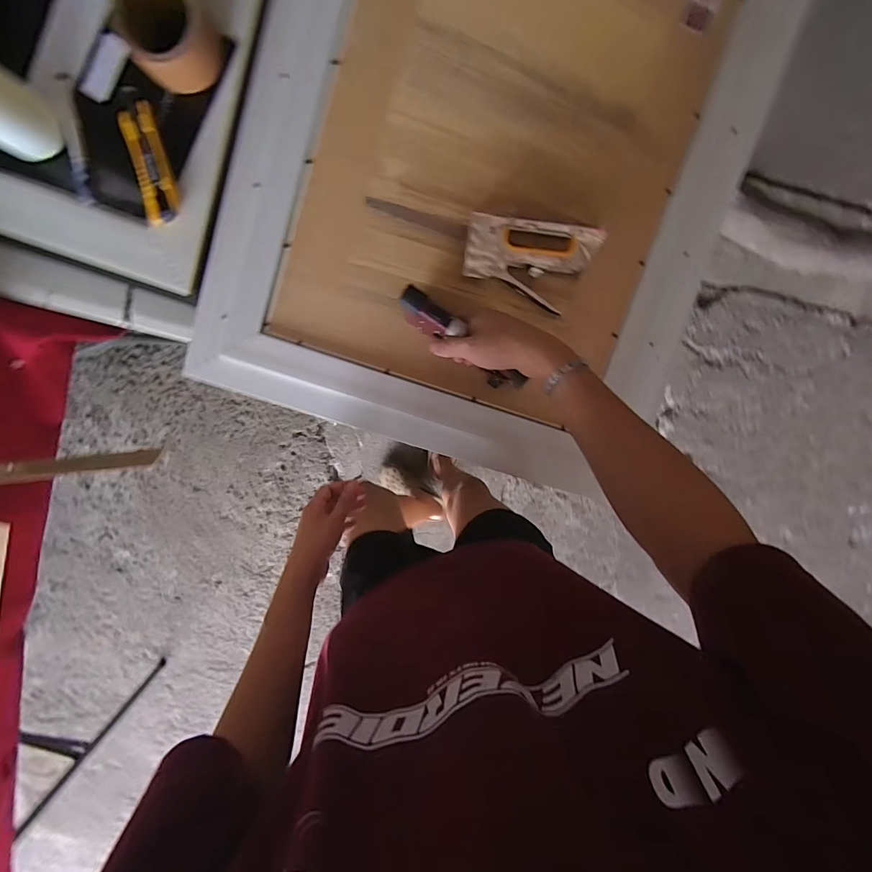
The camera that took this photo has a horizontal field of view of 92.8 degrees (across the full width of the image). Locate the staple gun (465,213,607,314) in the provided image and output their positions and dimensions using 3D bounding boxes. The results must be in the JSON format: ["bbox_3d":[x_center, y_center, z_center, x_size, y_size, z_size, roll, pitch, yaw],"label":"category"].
[{"bbox_3d":[0.120,-0.224,0.539,0.165,0.025,0.104,8,99,-5],"label":"staple gun"}]

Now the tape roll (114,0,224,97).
[{"bbox_3d":[-0.299,-0.448,0.451,0.094,0.065,0.106,-39,100,3],"label":"tape roll"}]

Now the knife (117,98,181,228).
[{"bbox_3d":[-0.336,-0.322,0.492,0.041,0.021,0.130,-9,100,-2],"label":"knife"}]

